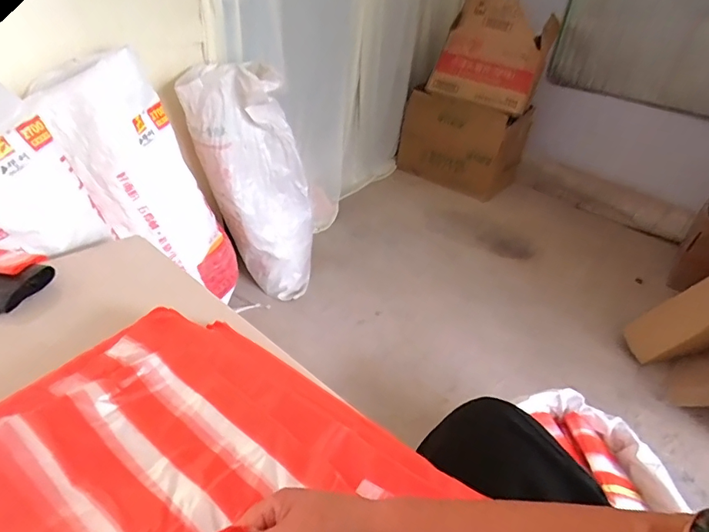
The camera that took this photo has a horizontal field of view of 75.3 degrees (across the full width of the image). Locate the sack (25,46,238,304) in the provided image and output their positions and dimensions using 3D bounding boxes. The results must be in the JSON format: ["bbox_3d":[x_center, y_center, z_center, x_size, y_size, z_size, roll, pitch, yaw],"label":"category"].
[{"bbox_3d":[-0.475,-0.160,1.124,0.241,0.653,0.136,-26,39,-3],"label":"sack"}]

